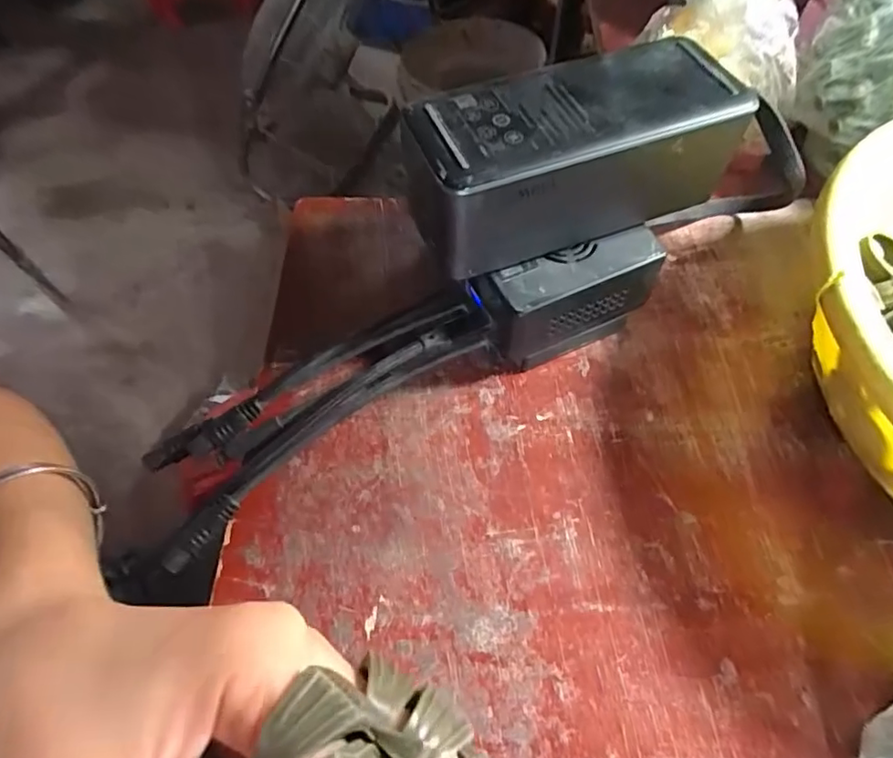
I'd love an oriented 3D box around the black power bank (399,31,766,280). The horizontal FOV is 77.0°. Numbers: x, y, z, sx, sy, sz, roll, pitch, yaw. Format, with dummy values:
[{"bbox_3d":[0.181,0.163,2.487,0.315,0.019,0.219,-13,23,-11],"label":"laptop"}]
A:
[{"bbox_3d":[0.048,-0.086,0.225,0.132,0.051,0.058,-19,59,-9],"label":"black power bank"}]

